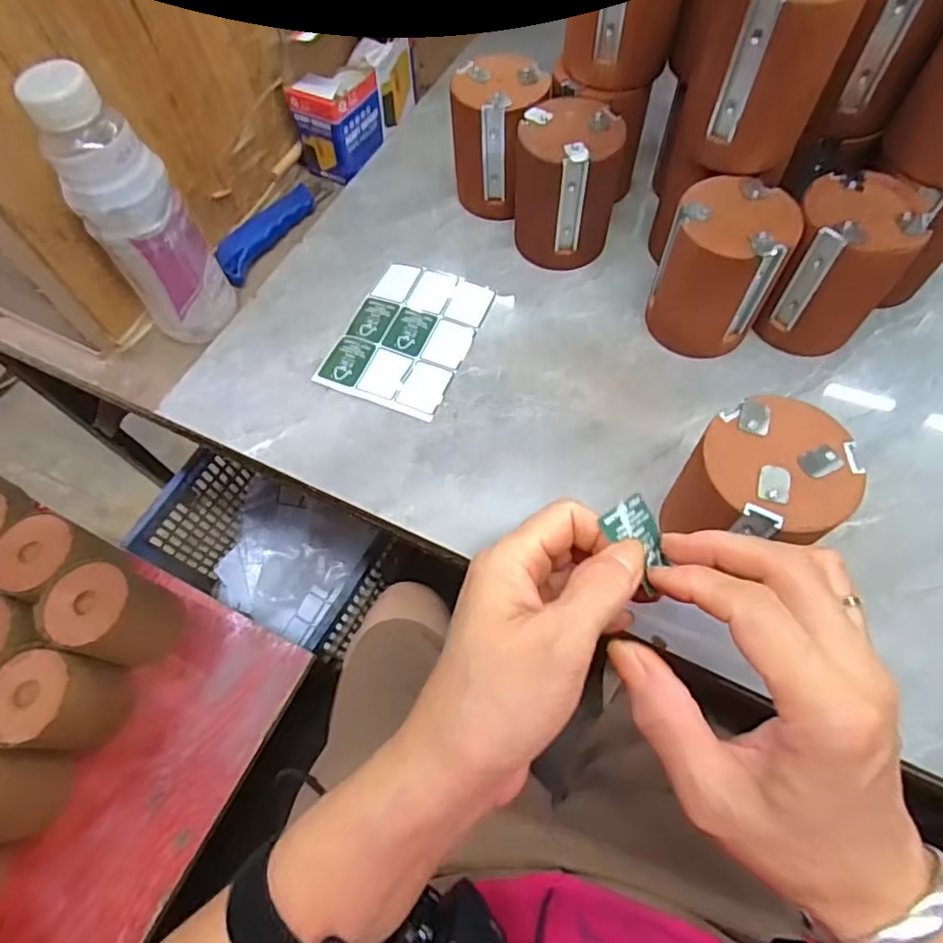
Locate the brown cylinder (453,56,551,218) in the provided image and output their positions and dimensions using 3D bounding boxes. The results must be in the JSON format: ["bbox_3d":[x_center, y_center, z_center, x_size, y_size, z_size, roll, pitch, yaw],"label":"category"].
[{"bbox_3d":[0.025,-0.278,0.500,0.074,0.104,0.071,-2,62,3],"label":"brown cylinder"}]

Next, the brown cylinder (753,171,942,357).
[{"bbox_3d":[0.258,-0.143,0.418,0.073,0.103,0.070,29,67,17],"label":"brown cylinder"}]

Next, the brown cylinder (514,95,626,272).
[{"bbox_3d":[0.077,-0.227,0.472,0.079,0.105,0.076,8,63,8],"label":"brown cylinder"}]

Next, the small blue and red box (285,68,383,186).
[{"bbox_3d":[-0.125,-0.334,0.556,0.056,0.077,0.075,27,67,16],"label":"small blue and red box"}]

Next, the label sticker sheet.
[{"bbox_3d":[-0.049,-0.112,0.475,0.105,0.004,0.139,23,66,13],"label":"label sticker sheet"}]

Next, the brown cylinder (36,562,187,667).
[{"bbox_3d":[-0.359,0.146,0.593,0.079,0.105,0.081,8,65,7],"label":"brown cylinder"}]

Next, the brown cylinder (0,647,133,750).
[{"bbox_3d":[-0.391,0.218,0.556,0.086,0.104,0.079,2,64,4],"label":"brown cylinder"}]

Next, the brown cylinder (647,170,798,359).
[{"bbox_3d":[0.177,-0.141,0.423,0.076,0.104,0.071,-2,62,3],"label":"brown cylinder"}]

